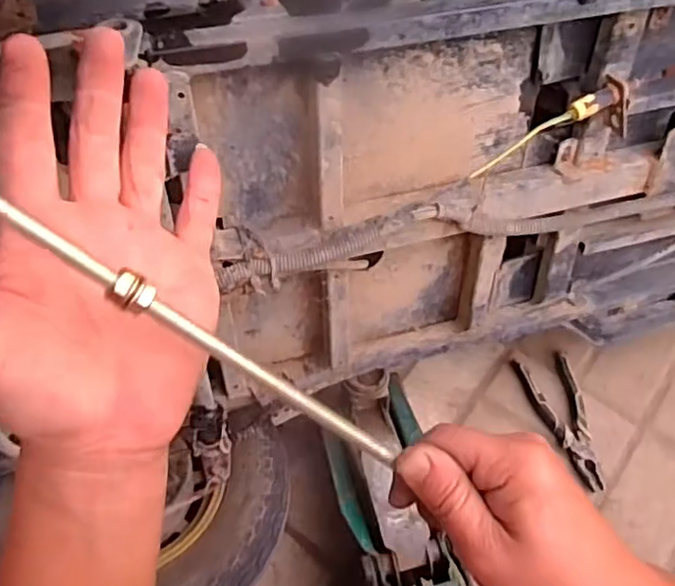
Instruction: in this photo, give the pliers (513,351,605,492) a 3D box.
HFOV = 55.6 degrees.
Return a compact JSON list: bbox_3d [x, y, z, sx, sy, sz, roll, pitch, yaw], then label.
[{"bbox_3d":[0.306,0.169,0.854,0.080,0.025,0.189,-13,59,-10],"label":"pliers"}]

